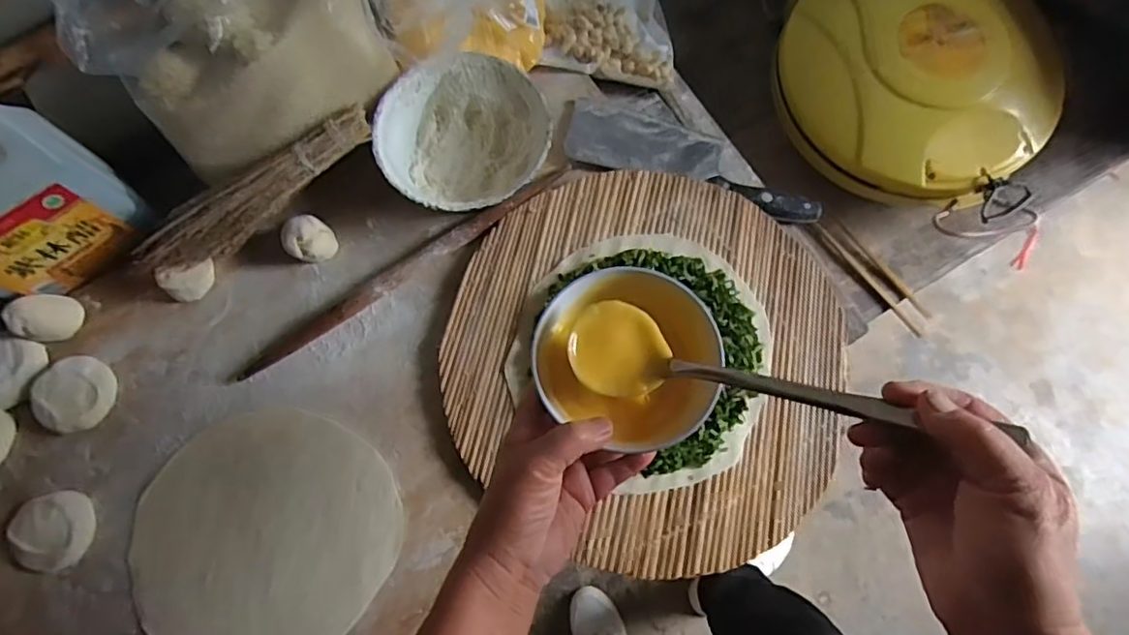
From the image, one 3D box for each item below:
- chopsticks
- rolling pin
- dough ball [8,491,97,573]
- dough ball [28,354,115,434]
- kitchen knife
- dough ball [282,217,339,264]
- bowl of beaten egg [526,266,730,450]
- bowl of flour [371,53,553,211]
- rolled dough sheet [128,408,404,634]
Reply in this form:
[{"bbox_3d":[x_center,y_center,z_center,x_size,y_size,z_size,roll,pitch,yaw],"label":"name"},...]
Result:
[{"bbox_3d":[0.382,-0.055,0.745,0.032,0.019,0.176,-34,78,-6],"label":"chopsticks"},{"bbox_3d":[-0.156,-0.056,0.620,0.381,0.022,0.025,-33,78,-6],"label":"rolling pin"},{"bbox_3d":[-0.477,0.198,0.558,0.064,0.028,0.068,0,77,2],"label":"dough ball"},{"bbox_3d":[-0.478,0.074,0.588,0.066,0.026,0.071,0,77,2],"label":"dough ball"},{"bbox_3d":[0.145,-0.181,0.671,0.281,0.033,0.092,15,78,5],"label":"kitchen knife"},{"bbox_3d":[-0.263,-0.081,0.623,0.044,0.038,0.047,0,76,1],"label":"dough ball"},{"bbox_3d":[0.040,0.026,0.414,0.117,0.054,0.125,0,77,2],"label":"bowl of beaten egg"},{"bbox_3d":[-0.103,-0.186,0.631,0.170,0.048,0.168,0,77,2],"label":"bowl of flour"},{"bbox_3d":[-0.281,0.206,0.565,0.229,0.012,0.233,37,79,10],"label":"rolled dough sheet"}]

